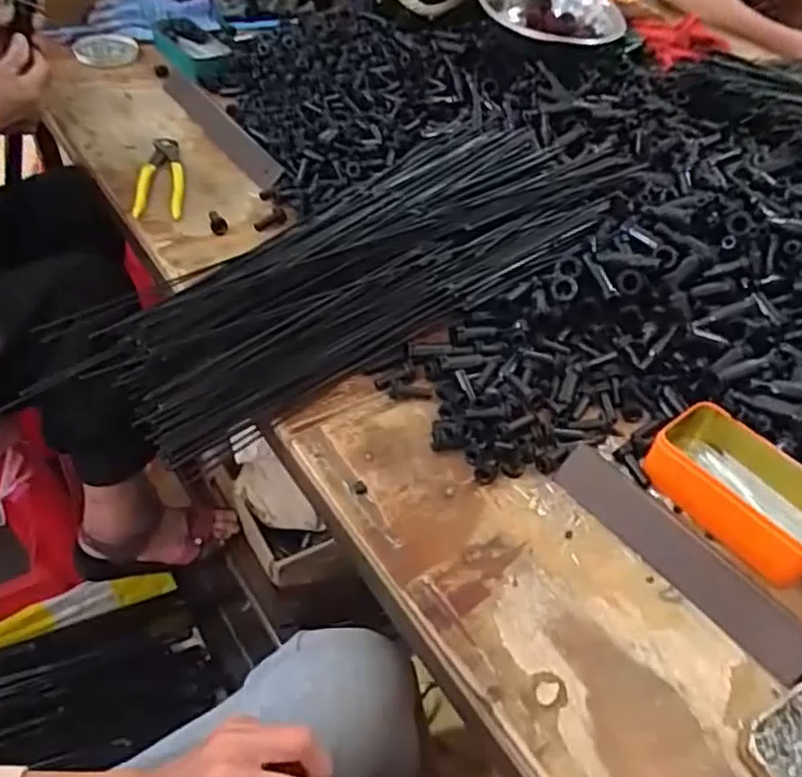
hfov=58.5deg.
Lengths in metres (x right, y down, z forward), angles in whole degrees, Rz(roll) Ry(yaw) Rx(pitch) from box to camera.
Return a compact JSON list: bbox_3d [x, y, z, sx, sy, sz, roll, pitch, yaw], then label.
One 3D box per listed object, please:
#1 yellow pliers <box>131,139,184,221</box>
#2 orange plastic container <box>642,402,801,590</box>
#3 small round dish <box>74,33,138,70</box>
[{"bbox_3d":[-0.287,-0.250,0.853,0.054,0.024,0.144,-3,48,-9],"label":"yellow pliers"},{"bbox_3d":[0.276,0.081,0.580,0.081,0.046,0.149,-27,56,-28],"label":"orange plastic container"},{"bbox_3d":[-0.450,-0.514,1.092,0.091,0.018,0.086,4,47,-3],"label":"small round dish"}]

